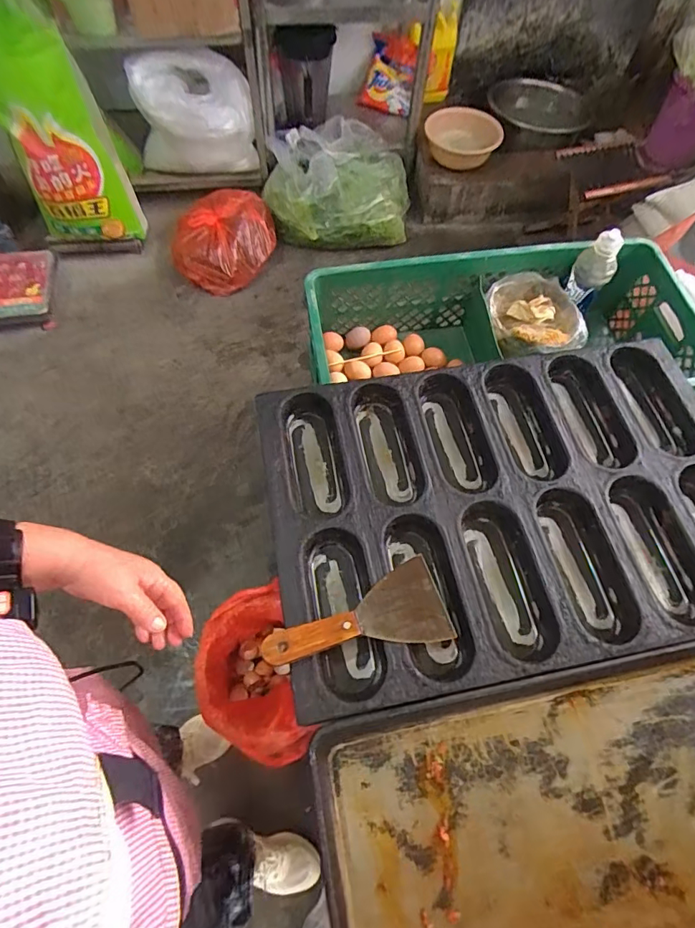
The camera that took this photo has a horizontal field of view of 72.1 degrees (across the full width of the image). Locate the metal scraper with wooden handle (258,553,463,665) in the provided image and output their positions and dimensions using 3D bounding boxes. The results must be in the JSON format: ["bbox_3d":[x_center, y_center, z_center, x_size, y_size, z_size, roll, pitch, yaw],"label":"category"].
[{"bbox_3d":[0.009,0.166,0.503,0.193,0.024,0.085,-16,65,-9],"label":"metal scraper with wooden handle"}]

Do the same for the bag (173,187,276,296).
[{"bbox_3d":[-0.437,-0.782,1.698,0.346,0.265,0.278,-3,63,-3],"label":"bag"}]

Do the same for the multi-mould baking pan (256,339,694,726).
[{"bbox_3d":[0.205,0.041,0.598,0.600,0.043,0.406,-10,64,-6],"label":"multi-mould baking pan"}]

